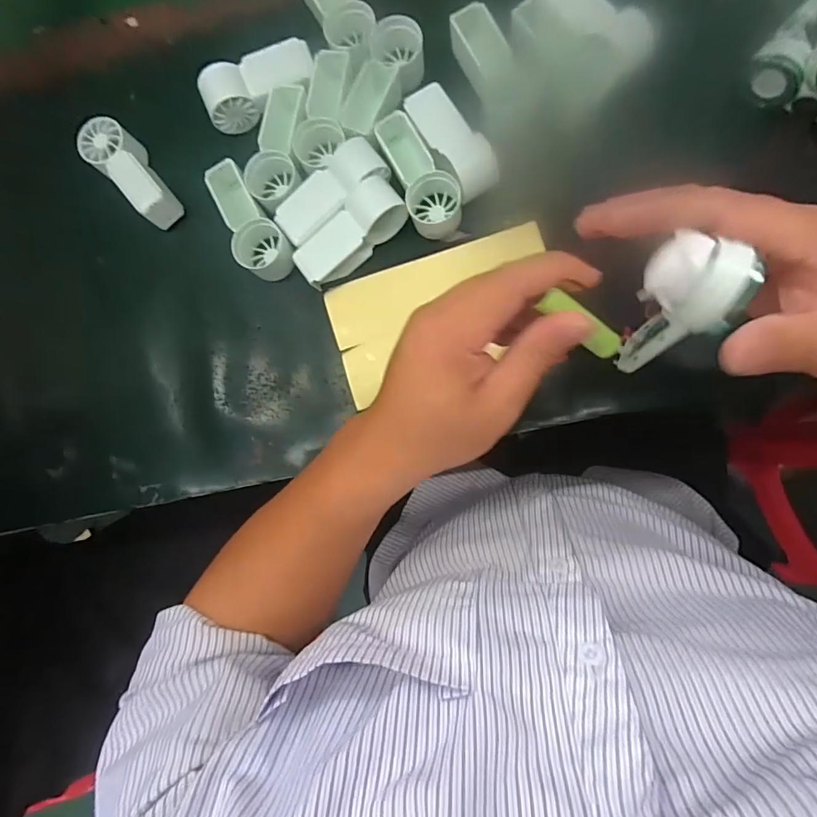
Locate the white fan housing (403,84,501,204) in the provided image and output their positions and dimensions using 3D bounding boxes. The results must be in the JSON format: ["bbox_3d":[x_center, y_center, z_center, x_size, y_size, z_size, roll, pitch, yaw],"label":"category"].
[{"bbox_3d":[0.034,-0.205,0.356,0.037,0.033,0.089,-31,81,3],"label":"white fan housing"}]

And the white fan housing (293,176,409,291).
[{"bbox_3d":[-0.046,-0.134,0.361,0.092,0.031,0.035,-41,81,2],"label":"white fan housing"}]

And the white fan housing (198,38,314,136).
[{"bbox_3d":[-0.119,-0.261,0.381,0.093,0.035,0.047,-21,82,5],"label":"white fan housing"}]

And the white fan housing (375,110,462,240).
[{"bbox_3d":[0.009,-0.181,0.364,0.040,0.039,0.096,-23,82,4],"label":"white fan housing"}]

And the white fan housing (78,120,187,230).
[{"bbox_3d":[-0.224,-0.194,0.388,0.094,0.037,0.041,44,91,9],"label":"white fan housing"}]

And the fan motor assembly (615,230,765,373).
[{"bbox_3d":[0.126,-0.045,0.233,0.037,0.090,0.030,20,73,9],"label":"fan motor assembly"}]

